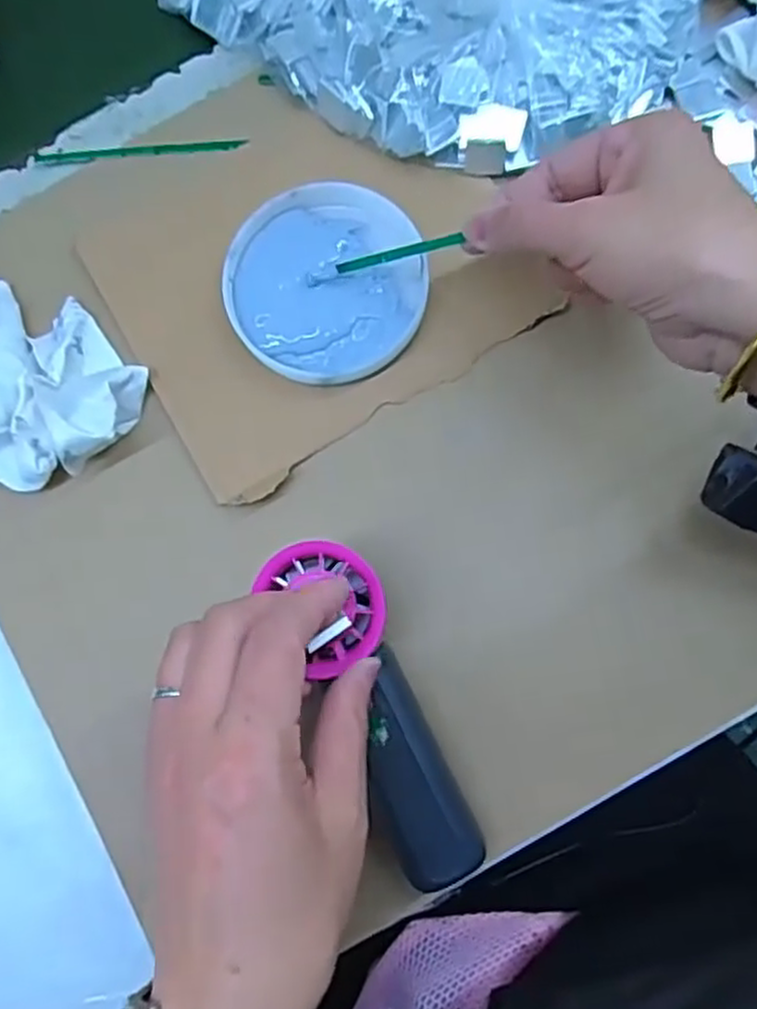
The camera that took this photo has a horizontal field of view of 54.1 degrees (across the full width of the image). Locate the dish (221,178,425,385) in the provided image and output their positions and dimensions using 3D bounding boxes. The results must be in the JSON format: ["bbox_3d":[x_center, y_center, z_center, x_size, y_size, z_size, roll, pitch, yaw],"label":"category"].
[{"bbox_3d":[-0.027,-0.110,0.377,0.098,0.019,0.097,0,83,3],"label":"dish"}]

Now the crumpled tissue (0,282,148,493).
[{"bbox_3d":[-0.200,-0.067,0.368,0.159,0.044,0.098,18,84,6],"label":"crumpled tissue"}]

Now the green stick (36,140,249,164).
[{"bbox_3d":[-0.132,-0.193,0.408,0.118,0.008,0.009,0,83,3],"label":"green stick"}]

